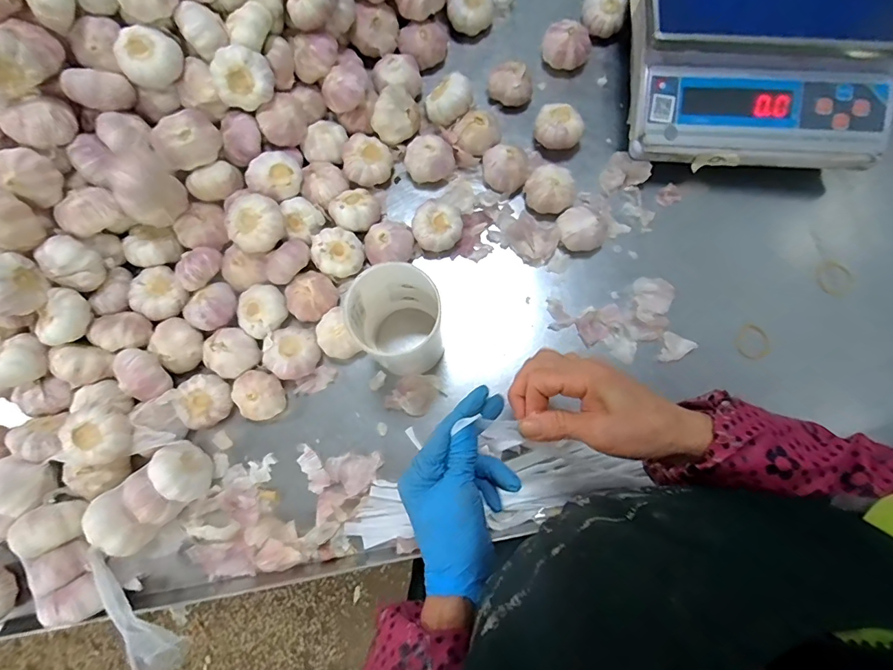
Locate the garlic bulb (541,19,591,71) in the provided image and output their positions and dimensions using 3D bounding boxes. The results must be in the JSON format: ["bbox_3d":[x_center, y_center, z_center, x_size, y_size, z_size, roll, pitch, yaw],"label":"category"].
[{"bbox_3d":[0.155,-0.373,0.584,0.061,0.045,0.054,23,81,5],"label":"garlic bulb"}]

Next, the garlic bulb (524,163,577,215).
[{"bbox_3d":[0.123,-0.174,0.541,0.051,0.037,0.052,0,80,1],"label":"garlic bulb"}]

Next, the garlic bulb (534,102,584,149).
[{"bbox_3d":[0.137,-0.253,0.557,0.055,0.048,0.045,16,81,4],"label":"garlic bulb"}]

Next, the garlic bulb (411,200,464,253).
[{"bbox_3d":[-0.011,-0.126,0.532,0.056,0.037,0.053,0,80,1],"label":"garlic bulb"}]

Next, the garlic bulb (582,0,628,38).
[{"bbox_3d":[0.205,-0.423,0.592,0.049,0.039,0.045,-1,80,1],"label":"garlic bulb"}]

